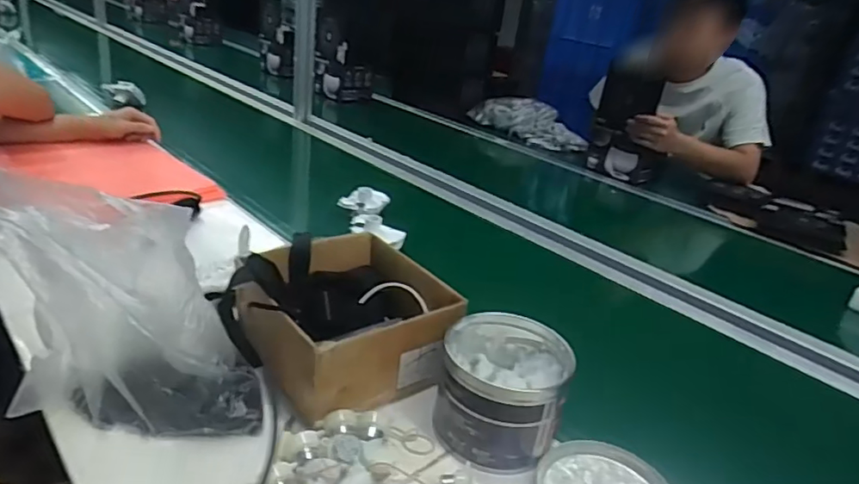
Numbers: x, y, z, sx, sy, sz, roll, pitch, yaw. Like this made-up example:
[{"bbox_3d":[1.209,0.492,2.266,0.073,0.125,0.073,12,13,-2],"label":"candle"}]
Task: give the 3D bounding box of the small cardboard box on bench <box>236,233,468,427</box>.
[{"bbox_3d":[-0.093,0.089,0.640,0.188,0.109,0.205,-11,31,-33],"label":"small cardboard box on bench"}]

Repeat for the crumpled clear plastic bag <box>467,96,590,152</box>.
[{"bbox_3d":[0.319,-0.371,1.731,0.377,0.113,0.137,25,29,32],"label":"crumpled clear plastic bag"}]

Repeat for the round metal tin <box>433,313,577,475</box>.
[{"bbox_3d":[0.075,0.144,0.570,0.121,0.107,0.132,6,26,-3],"label":"round metal tin"}]

